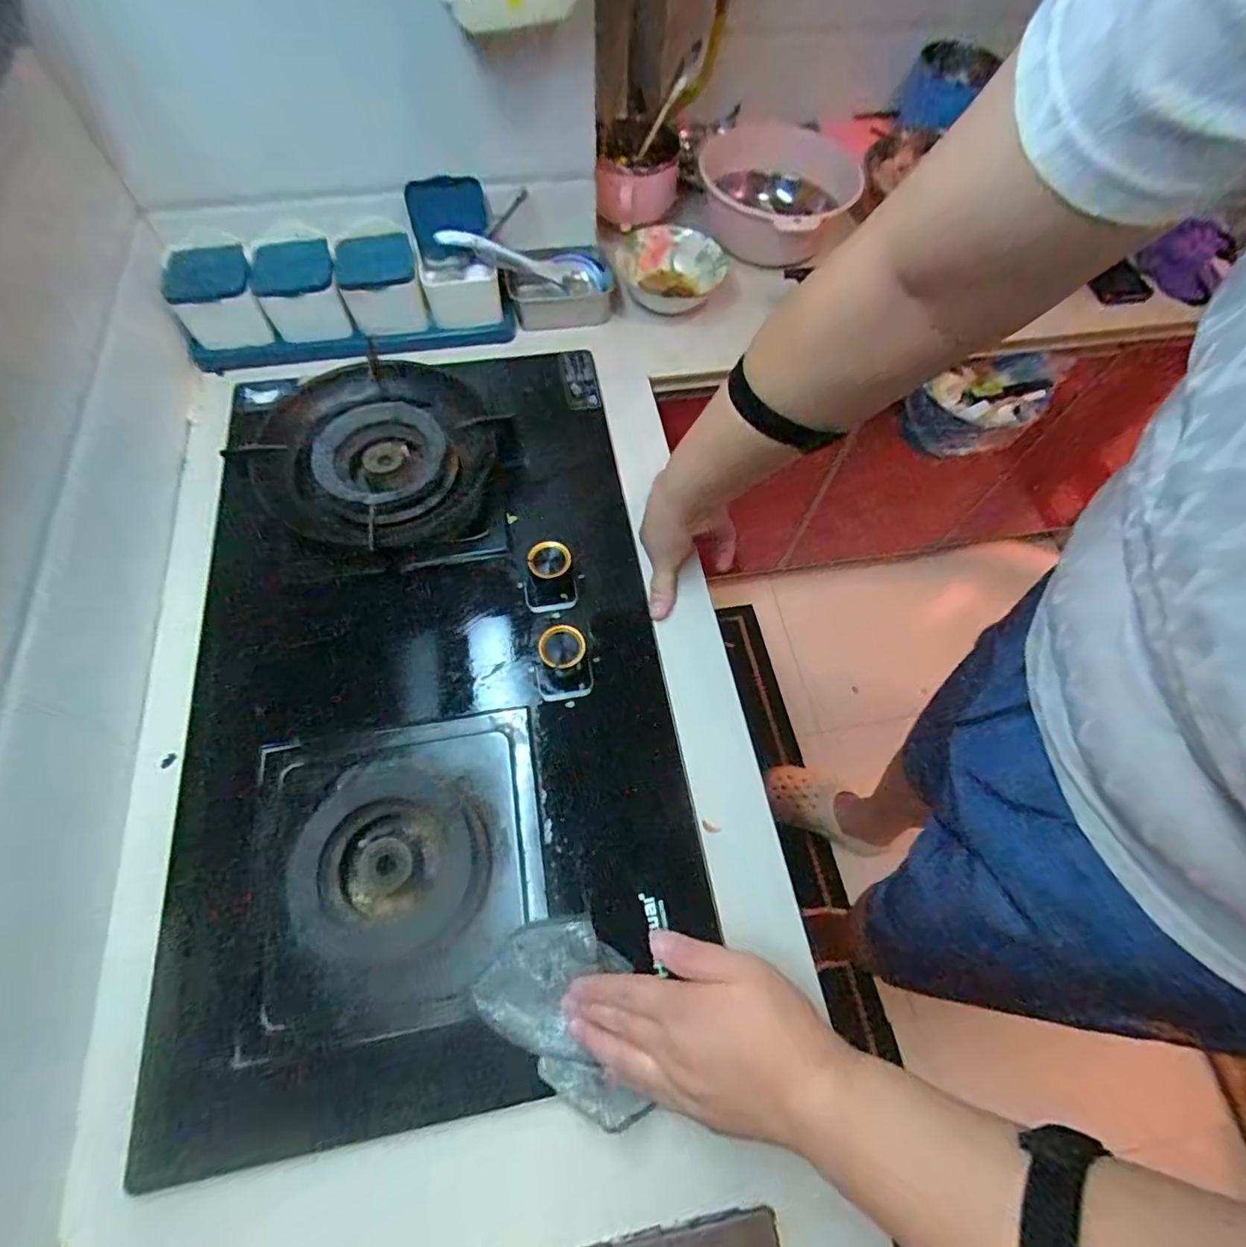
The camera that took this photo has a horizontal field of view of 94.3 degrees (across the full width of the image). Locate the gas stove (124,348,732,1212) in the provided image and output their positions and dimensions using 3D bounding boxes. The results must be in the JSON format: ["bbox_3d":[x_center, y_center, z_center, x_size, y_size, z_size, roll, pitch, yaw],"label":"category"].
[{"bbox_3d":[-0.196,0.011,0.555,0.449,0.071,0.738,-9,65,-7],"label":"gas stove"}]

